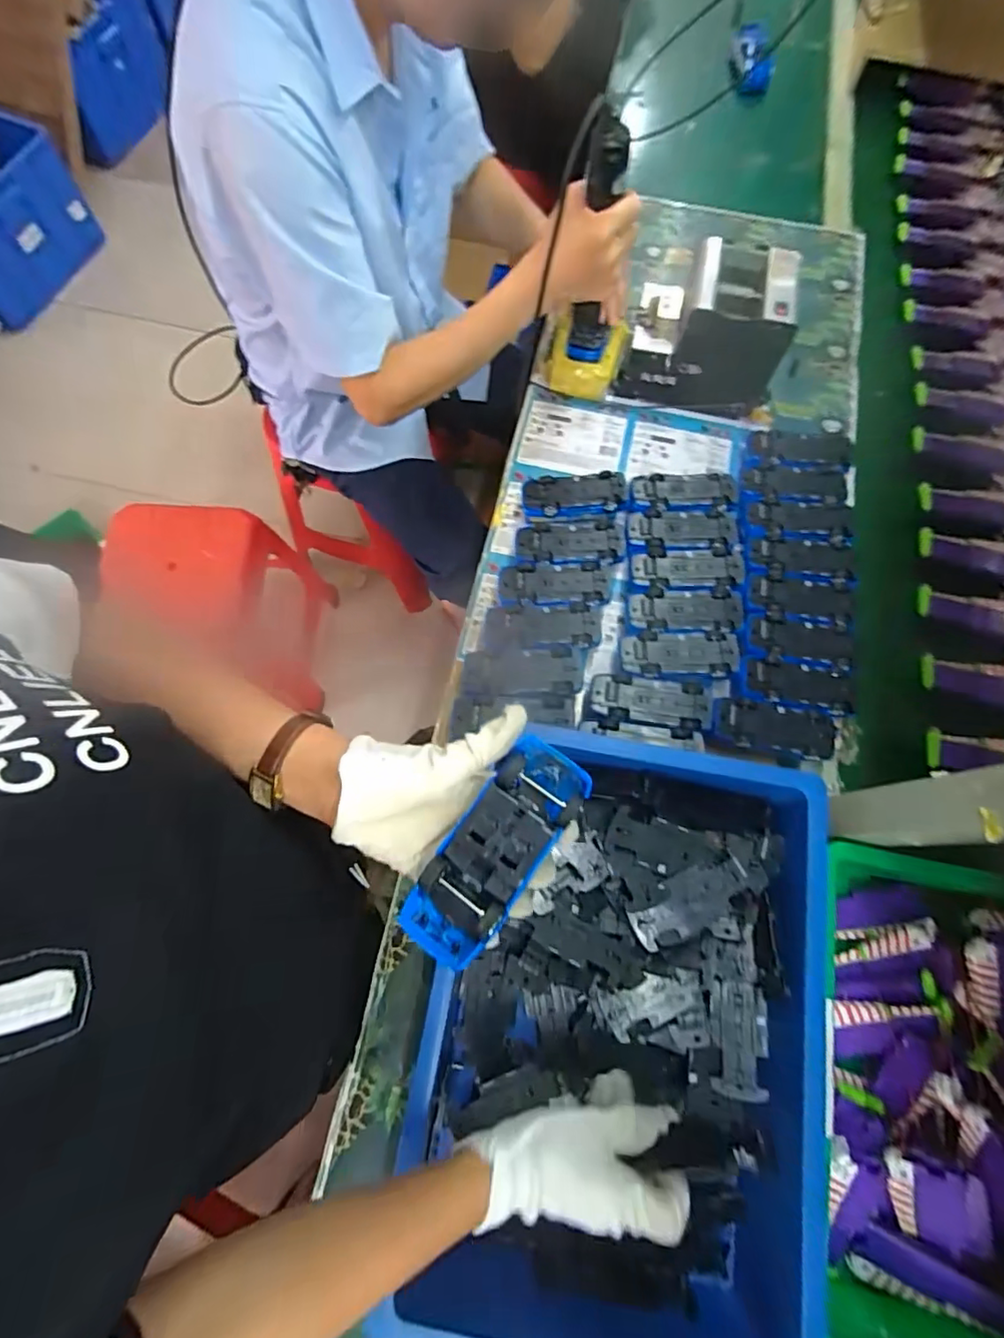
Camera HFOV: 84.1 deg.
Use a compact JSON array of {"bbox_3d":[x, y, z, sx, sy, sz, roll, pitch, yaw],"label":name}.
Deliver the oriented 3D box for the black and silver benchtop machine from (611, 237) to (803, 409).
[{"bbox_3d":[0.263,-0.441,0.722,0.179,0.134,0.139,14,71,2],"label":"black and silver benchtop machine"}]

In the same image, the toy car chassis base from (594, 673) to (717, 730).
[{"bbox_3d":[0.158,0.034,0.588,0.124,0.012,0.050,8,71,0],"label":"toy car chassis base"}]

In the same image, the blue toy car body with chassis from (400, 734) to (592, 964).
[{"bbox_3d":[-0.004,0.105,0.326,0.051,0.031,0.131,35,79,9],"label":"blue toy car body with chassis"}]

